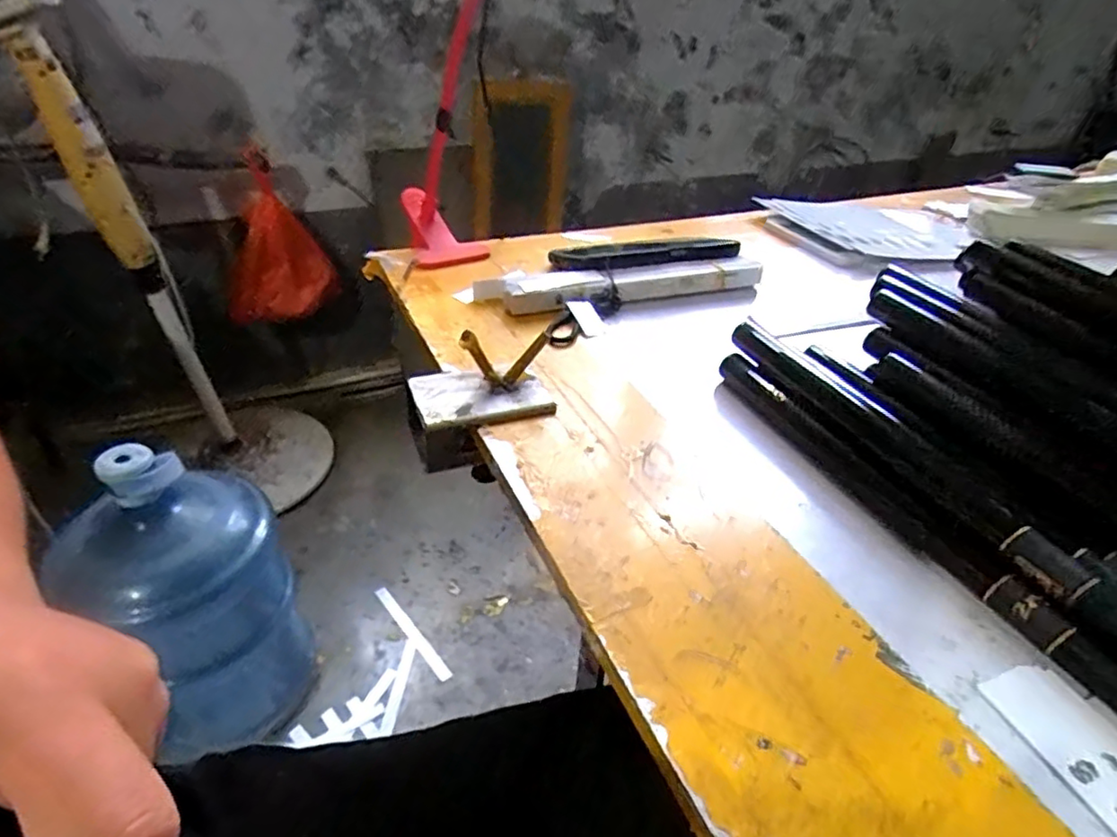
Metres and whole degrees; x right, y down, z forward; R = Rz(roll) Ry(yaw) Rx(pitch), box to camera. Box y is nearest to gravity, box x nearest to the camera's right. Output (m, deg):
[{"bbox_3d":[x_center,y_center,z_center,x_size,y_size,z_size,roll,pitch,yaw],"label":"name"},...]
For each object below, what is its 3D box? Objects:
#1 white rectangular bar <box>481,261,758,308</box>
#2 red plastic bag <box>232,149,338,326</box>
[{"bbox_3d":[0.056,-0.110,0.514,0.243,0.028,0.035,-7,36,-14],"label":"white rectangular bar"},{"bbox_3d":[-0.618,-0.368,1.331,0.233,0.351,0.128,-17,39,-25],"label":"red plastic bag"}]

